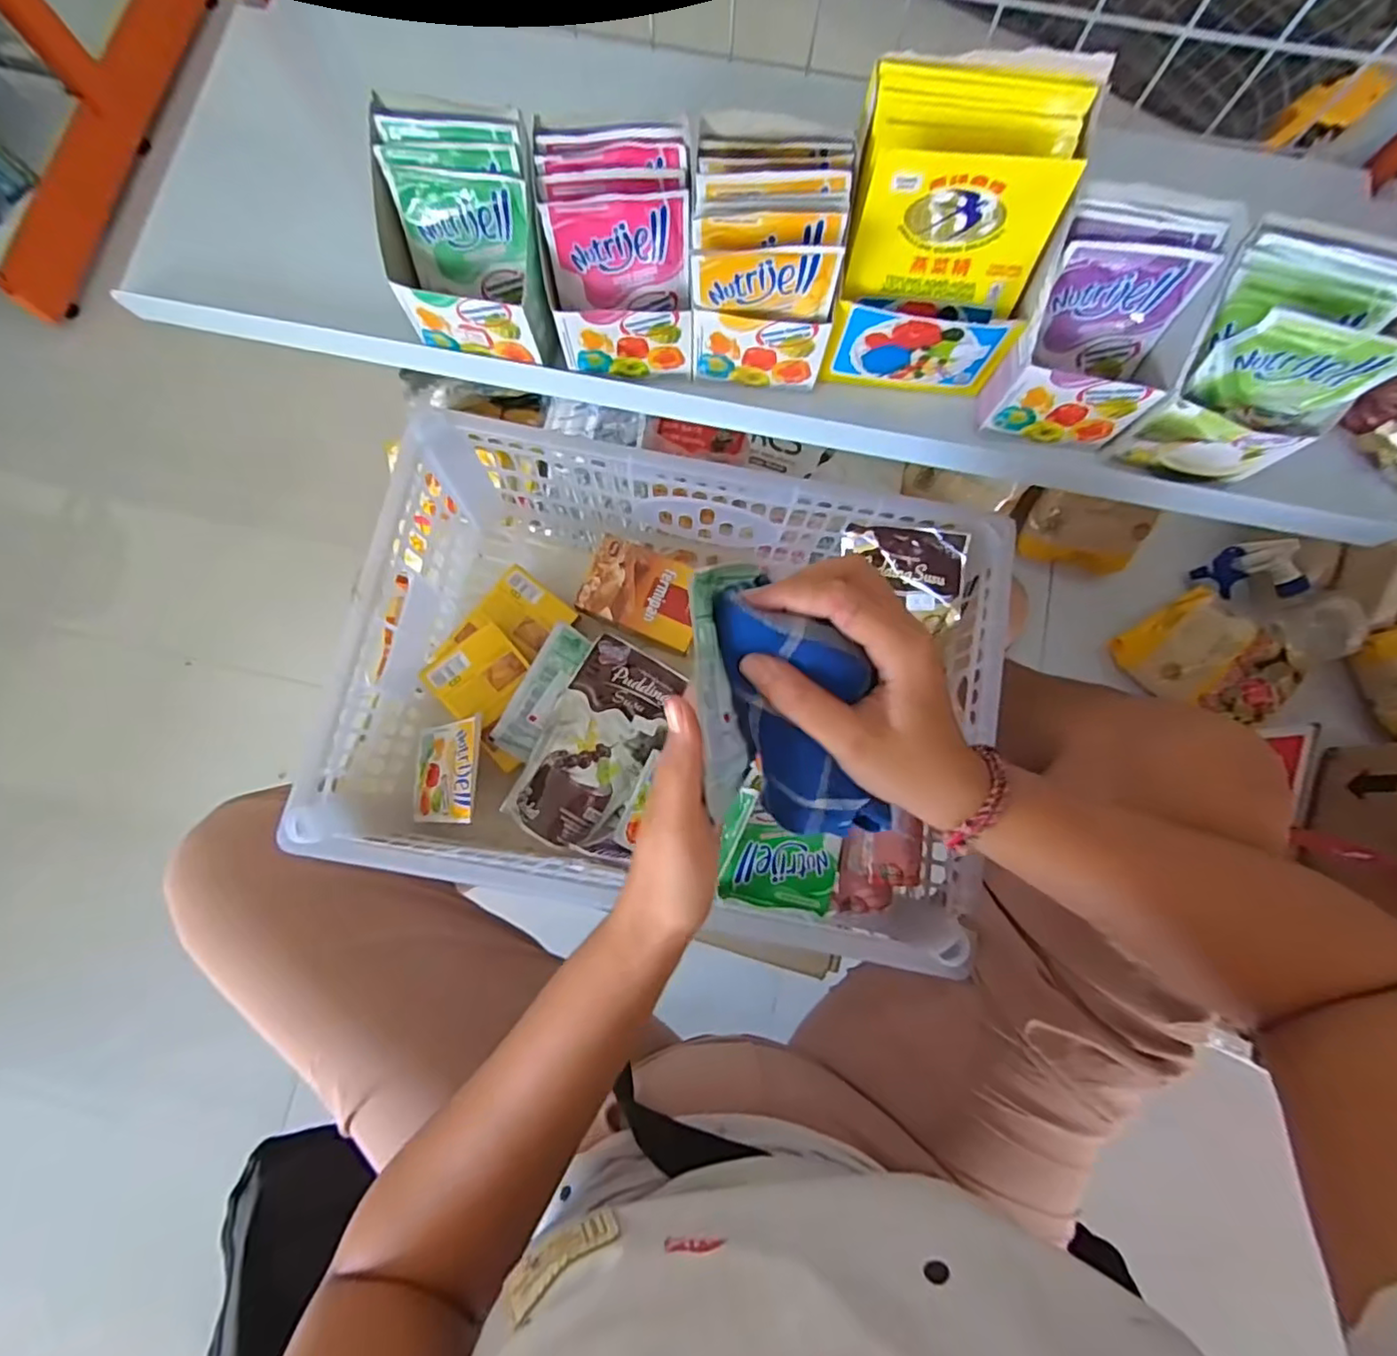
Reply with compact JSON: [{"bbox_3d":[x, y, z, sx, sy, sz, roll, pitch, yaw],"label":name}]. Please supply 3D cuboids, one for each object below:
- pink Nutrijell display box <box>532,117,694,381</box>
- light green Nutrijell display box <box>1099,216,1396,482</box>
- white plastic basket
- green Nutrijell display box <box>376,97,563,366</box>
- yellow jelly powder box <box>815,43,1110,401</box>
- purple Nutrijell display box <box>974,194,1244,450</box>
[{"bbox_3d":[-0.045,-0.240,0.359,0.081,0.100,0.068,-1,79,-1],"label":"pink Nutrijell display box"},{"bbox_3d":[0.311,-0.173,0.347,0.085,0.110,0.072,14,80,2],"label":"light green Nutrijell display box"},{"bbox_3d":[-0.018,0.008,0.483,0.435,0.150,0.309,11,80,1],"label":"white plastic basket"},{"bbox_3d":[-0.131,-0.253,0.357,0.091,0.096,0.075,8,79,1],"label":"green Nutrijell display box"},{"bbox_3d":[0.137,-0.243,0.351,0.108,0.131,0.081,8,79,1],"label":"yellow jelly powder box"},{"bbox_3d":[0.229,-0.200,0.358,0.084,0.099,0.074,11,80,1],"label":"purple Nutrijell display box"}]

